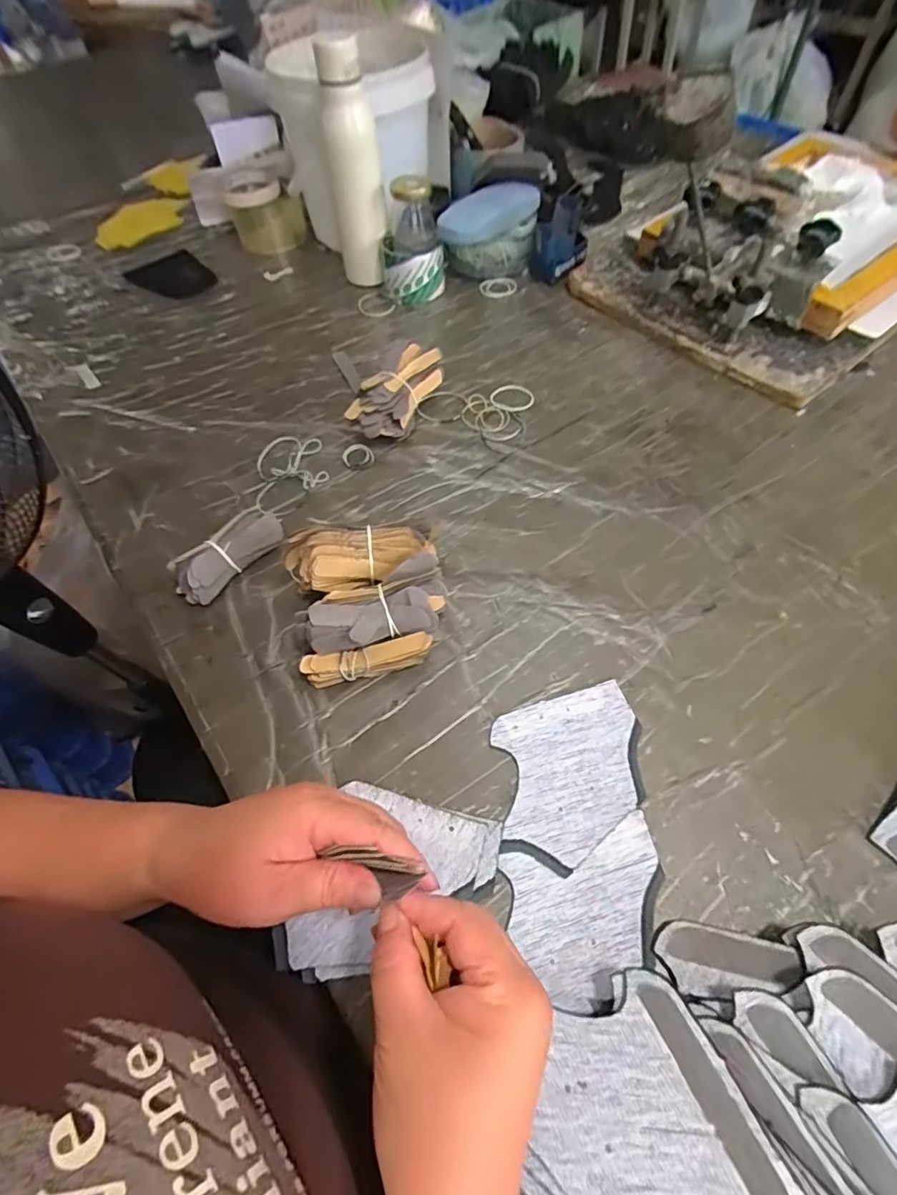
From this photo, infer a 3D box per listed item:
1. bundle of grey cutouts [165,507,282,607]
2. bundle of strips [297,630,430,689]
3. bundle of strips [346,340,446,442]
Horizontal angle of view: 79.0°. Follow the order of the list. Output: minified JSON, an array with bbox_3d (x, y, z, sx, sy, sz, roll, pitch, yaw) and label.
[{"bbox_3d":[-0.192,-0.038,0.476,0.036,0.035,0.098,39,68,24],"label":"bundle of grey cutouts"},{"bbox_3d":[-0.062,0.048,0.422,0.098,0.023,0.020,-13,58,-4],"label":"bundle of strips"},{"bbox_3d":[-0.056,-0.218,0.582,0.070,0.052,0.126,16,58,13],"label":"bundle of strips"}]

